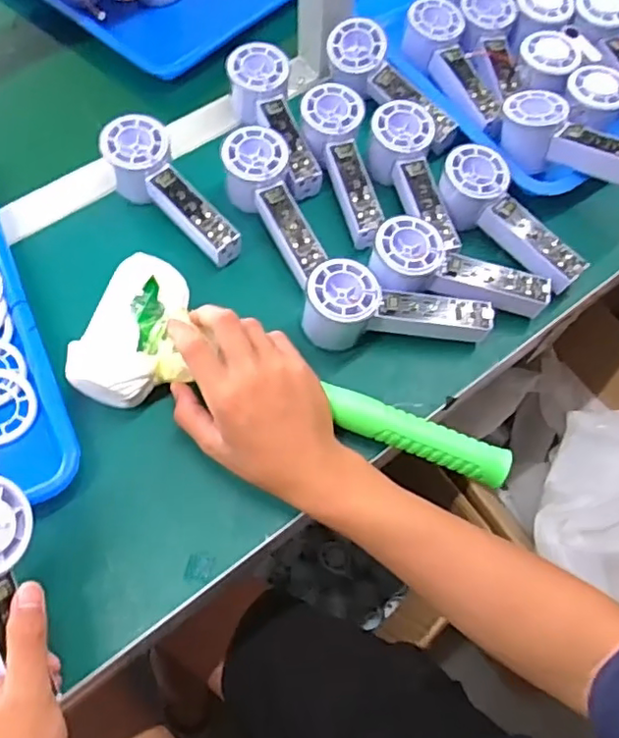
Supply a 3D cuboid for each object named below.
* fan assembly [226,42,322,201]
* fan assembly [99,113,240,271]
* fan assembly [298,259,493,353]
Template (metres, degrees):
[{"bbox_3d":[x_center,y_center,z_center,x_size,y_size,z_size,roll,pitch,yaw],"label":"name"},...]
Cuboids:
[{"bbox_3d":[-0.032,-0.235,0.596,0.055,0.048,0.158,-21,78,-11],"label":"fan assembly"},{"bbox_3d":[-0.123,-0.154,0.557,0.051,0.053,0.157,-41,84,-19],"label":"fan assembly"},{"bbox_3d":[0.071,-0.045,0.495,0.148,0.052,0.053,6,64,2],"label":"fan assembly"}]

